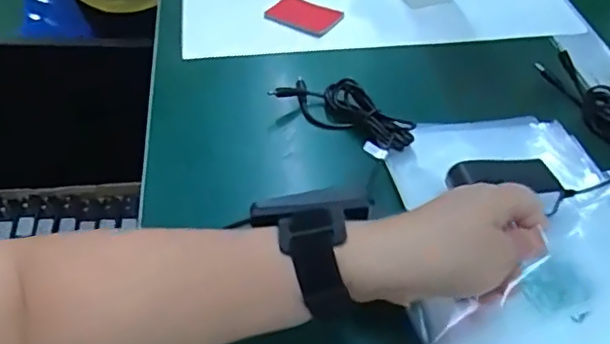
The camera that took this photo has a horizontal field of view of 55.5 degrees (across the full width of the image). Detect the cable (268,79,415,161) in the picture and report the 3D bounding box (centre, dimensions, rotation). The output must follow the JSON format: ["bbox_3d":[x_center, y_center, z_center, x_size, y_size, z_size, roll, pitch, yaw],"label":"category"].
[{"bbox_3d":[0.034,-0.050,0.489,0.056,0.024,0.122,-32,54,-27],"label":"cable"}]

